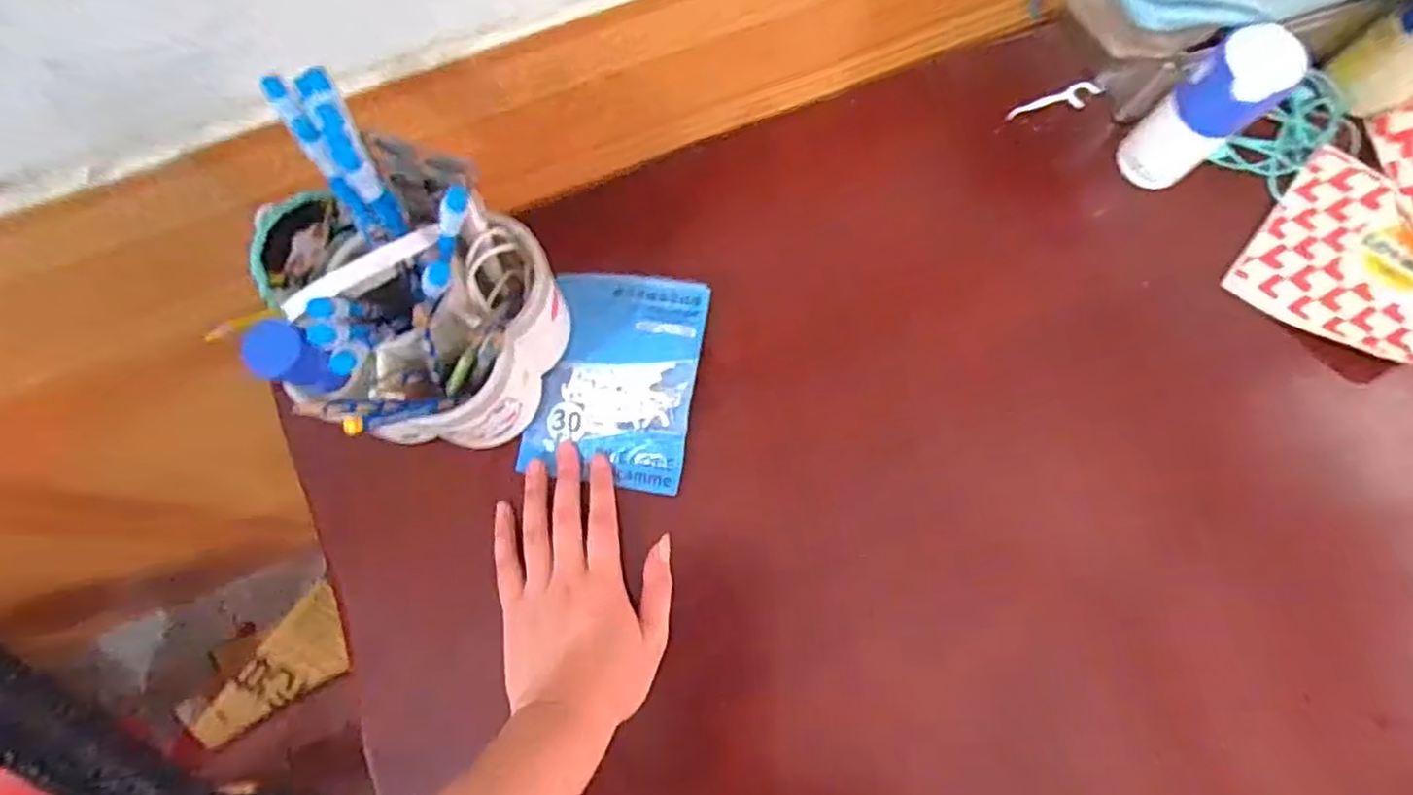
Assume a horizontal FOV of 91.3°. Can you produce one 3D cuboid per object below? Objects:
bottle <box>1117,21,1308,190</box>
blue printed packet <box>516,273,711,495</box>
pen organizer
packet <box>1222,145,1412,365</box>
[{"bbox_3d":[0.326,-0.185,0.456,0.048,0.120,0.038,43,81,10],"label":"bottle"},{"bbox_3d":[-0.061,-0.015,0.470,0.108,0.009,0.142,9,81,8],"label":"blue printed packet"},{"bbox_3d":[-0.177,-0.055,0.383,0.145,0.198,0.135,22,78,6],"label":"pen organizer"},{"bbox_3d":[0.459,-0.095,0.486,0.128,0.013,0.130,38,80,9],"label":"packet"}]

